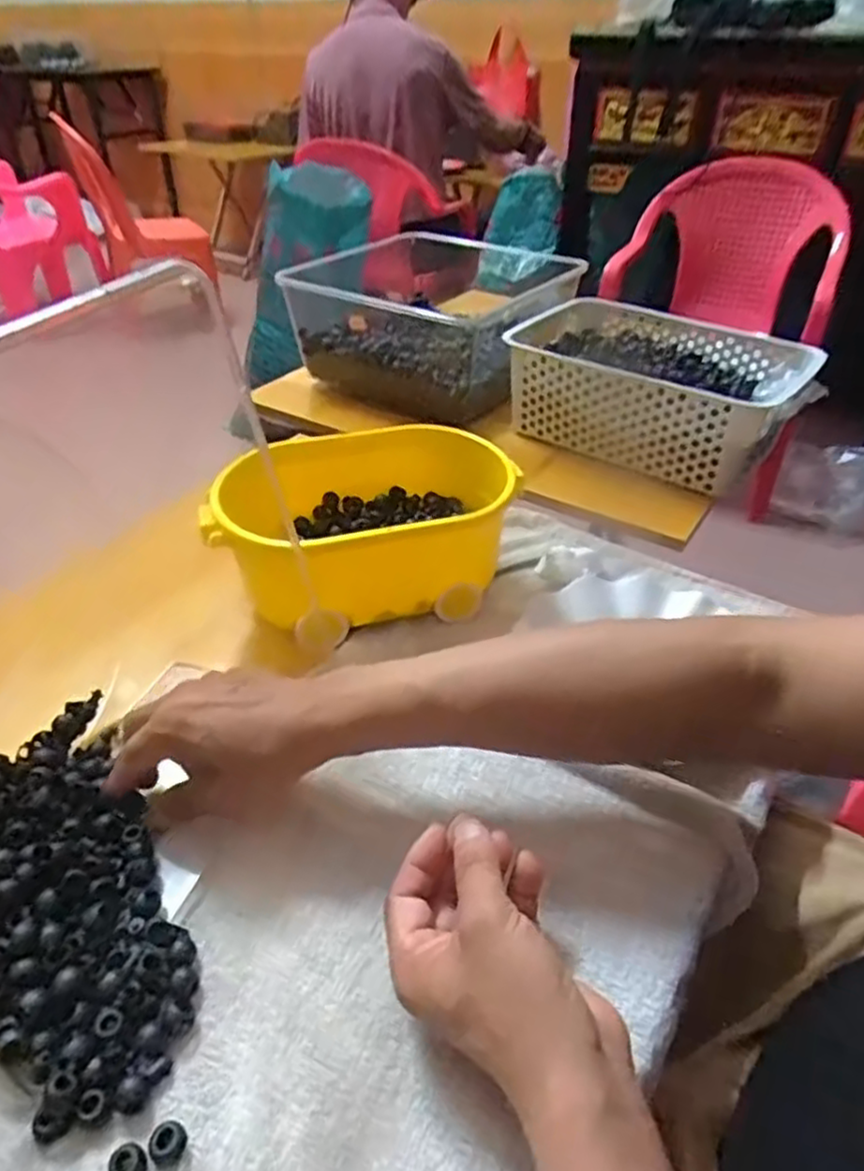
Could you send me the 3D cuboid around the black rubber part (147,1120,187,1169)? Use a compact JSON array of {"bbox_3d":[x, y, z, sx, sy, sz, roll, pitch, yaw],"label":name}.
[{"bbox_3d":[-0.116,0.242,0.317,0.015,0.012,0.016,-29,46,-32],"label":"black rubber part"}]

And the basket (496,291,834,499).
[{"bbox_3d":[0.249,-0.228,0.842,0.323,0.106,0.206,24,43,28],"label":"basket"}]

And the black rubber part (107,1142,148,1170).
[{"bbox_3d":[-0.130,0.248,0.310,0.015,0.010,0.014,0,38,0],"label":"black rubber part"}]

